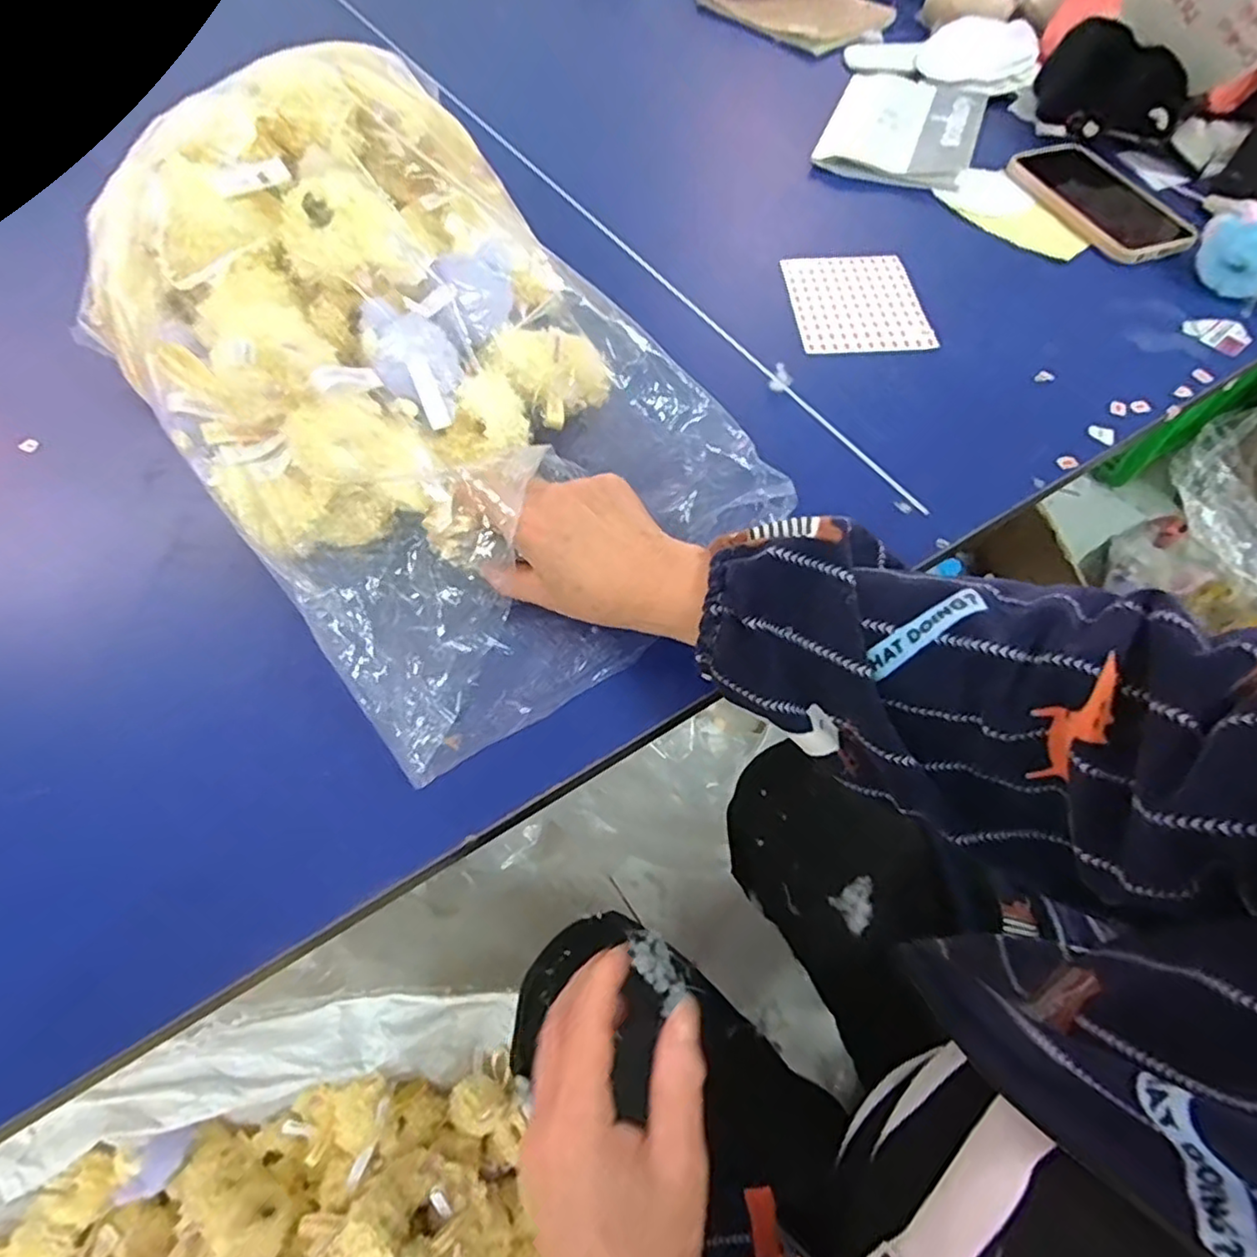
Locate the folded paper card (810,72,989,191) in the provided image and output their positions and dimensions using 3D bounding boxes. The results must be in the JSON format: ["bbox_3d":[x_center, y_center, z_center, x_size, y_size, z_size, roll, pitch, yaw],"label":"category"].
[{"bbox_3d":[0.275,-0.509,0.658,0.143,0.011,0.224,19,63,13],"label":"folded paper card"}]

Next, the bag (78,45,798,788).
[{"bbox_3d":[-0.099,-0.126,0.347,0.260,0.173,0.290,-36,65,-16],"label":"bag"}]

